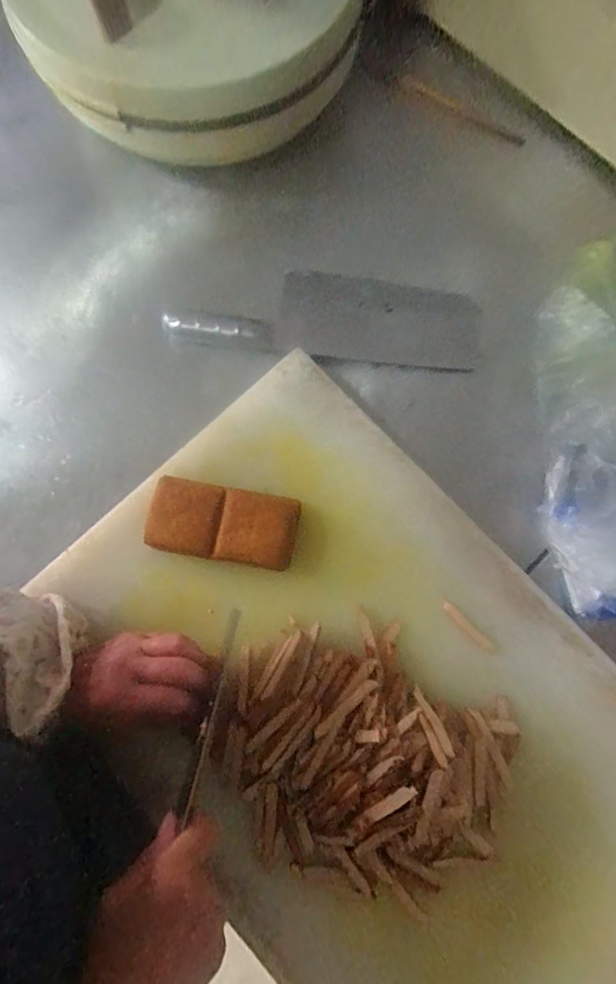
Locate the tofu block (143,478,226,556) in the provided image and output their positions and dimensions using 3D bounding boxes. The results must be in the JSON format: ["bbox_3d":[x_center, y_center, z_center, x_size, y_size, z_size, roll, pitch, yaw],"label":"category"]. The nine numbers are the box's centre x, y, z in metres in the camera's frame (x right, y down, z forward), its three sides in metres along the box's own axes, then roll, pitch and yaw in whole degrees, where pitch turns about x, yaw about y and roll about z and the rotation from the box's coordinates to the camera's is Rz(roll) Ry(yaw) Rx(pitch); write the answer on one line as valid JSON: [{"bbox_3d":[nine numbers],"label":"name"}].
[{"bbox_3d":[-0.107,0.023,0.407,0.063,0.024,0.061,12,81,1],"label":"tofu block"}]

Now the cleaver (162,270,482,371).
[{"bbox_3d":[0.021,-0.180,0.468,0.306,0.021,0.086,4,79,1],"label":"cleaver"}]

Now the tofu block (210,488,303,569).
[{"bbox_3d":[-0.043,0.034,0.408,0.067,0.027,0.064,10,81,1],"label":"tofu block"}]

